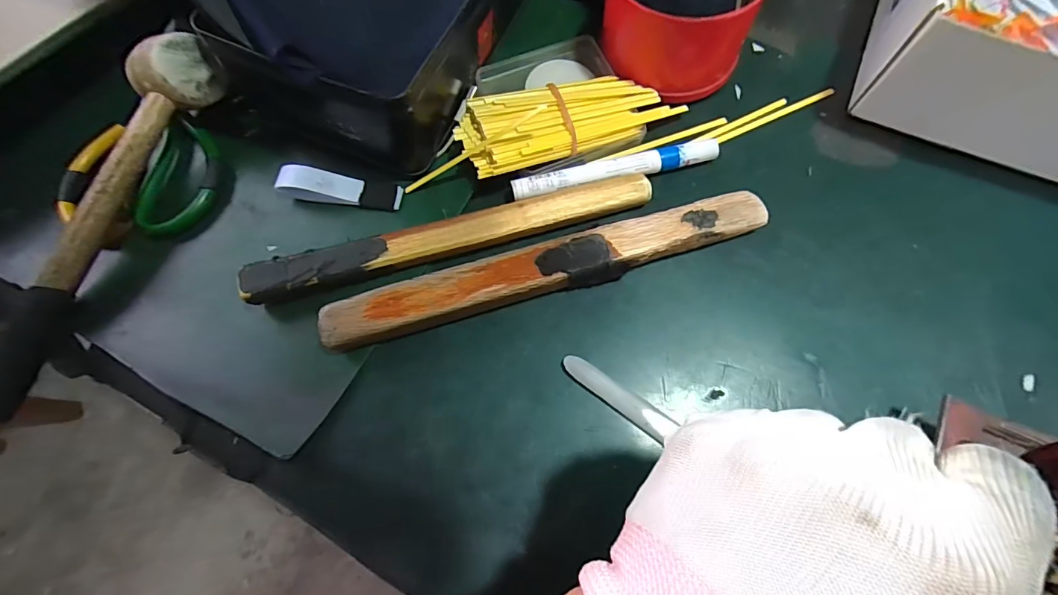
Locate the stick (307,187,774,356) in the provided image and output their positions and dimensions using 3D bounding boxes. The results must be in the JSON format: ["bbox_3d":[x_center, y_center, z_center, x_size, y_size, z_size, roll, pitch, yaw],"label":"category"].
[{"bbox_3d":[0.013,-0.018,0.278,0.272,0.015,0.031,-15,71,-3],"label":"stick"}]

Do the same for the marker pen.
[{"bbox_3d":[0.059,-0.085,0.309,0.141,0.016,0.016,-15,71,-3],"label":"marker pen"}]

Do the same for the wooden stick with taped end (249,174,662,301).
[{"bbox_3d":[-0.048,-0.038,0.293,0.257,0.021,0.023,-14,71,-3],"label":"wooden stick with taped end"}]

